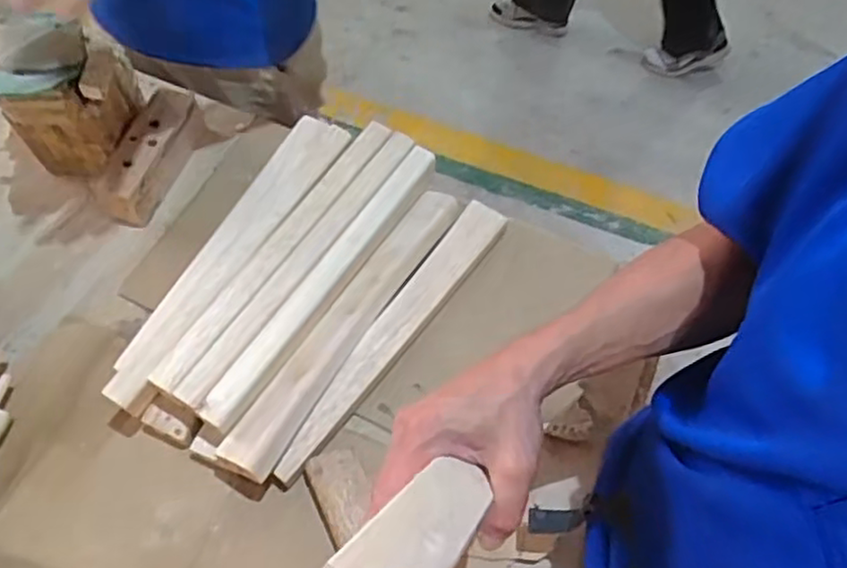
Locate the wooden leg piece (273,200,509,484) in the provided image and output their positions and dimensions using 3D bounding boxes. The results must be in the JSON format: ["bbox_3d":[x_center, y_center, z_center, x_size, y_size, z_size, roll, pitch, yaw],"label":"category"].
[{"bbox_3d":[-0.032,0.050,0.741,0.045,0.036,0.373,34,66,15],"label":"wooden leg piece"}]

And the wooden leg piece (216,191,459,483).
[{"bbox_3d":[-0.072,0.033,0.703,0.042,0.024,0.358,29,64,12],"label":"wooden leg piece"}]

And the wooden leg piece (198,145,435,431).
[{"bbox_3d":[-0.094,-0.009,0.708,0.035,0.022,0.363,30,65,13],"label":"wooden leg piece"}]

